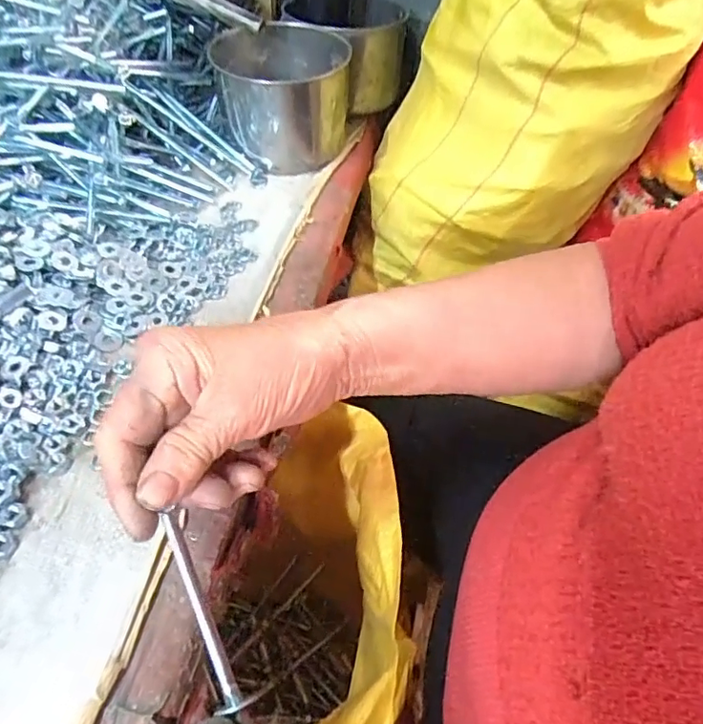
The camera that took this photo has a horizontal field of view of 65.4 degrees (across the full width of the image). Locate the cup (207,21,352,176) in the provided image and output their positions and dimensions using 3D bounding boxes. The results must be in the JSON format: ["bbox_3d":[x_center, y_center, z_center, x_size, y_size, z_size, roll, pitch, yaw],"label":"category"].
[{"bbox_3d":[-0.067,-0.266,0.559,0.121,0.102,0.119,0,48,-4],"label":"cup"}]

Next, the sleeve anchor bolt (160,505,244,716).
[{"bbox_3d":[-0.066,0.108,0.243,0.010,0.011,0.087,-21,85,-21],"label":"sleeve anchor bolt"}]

